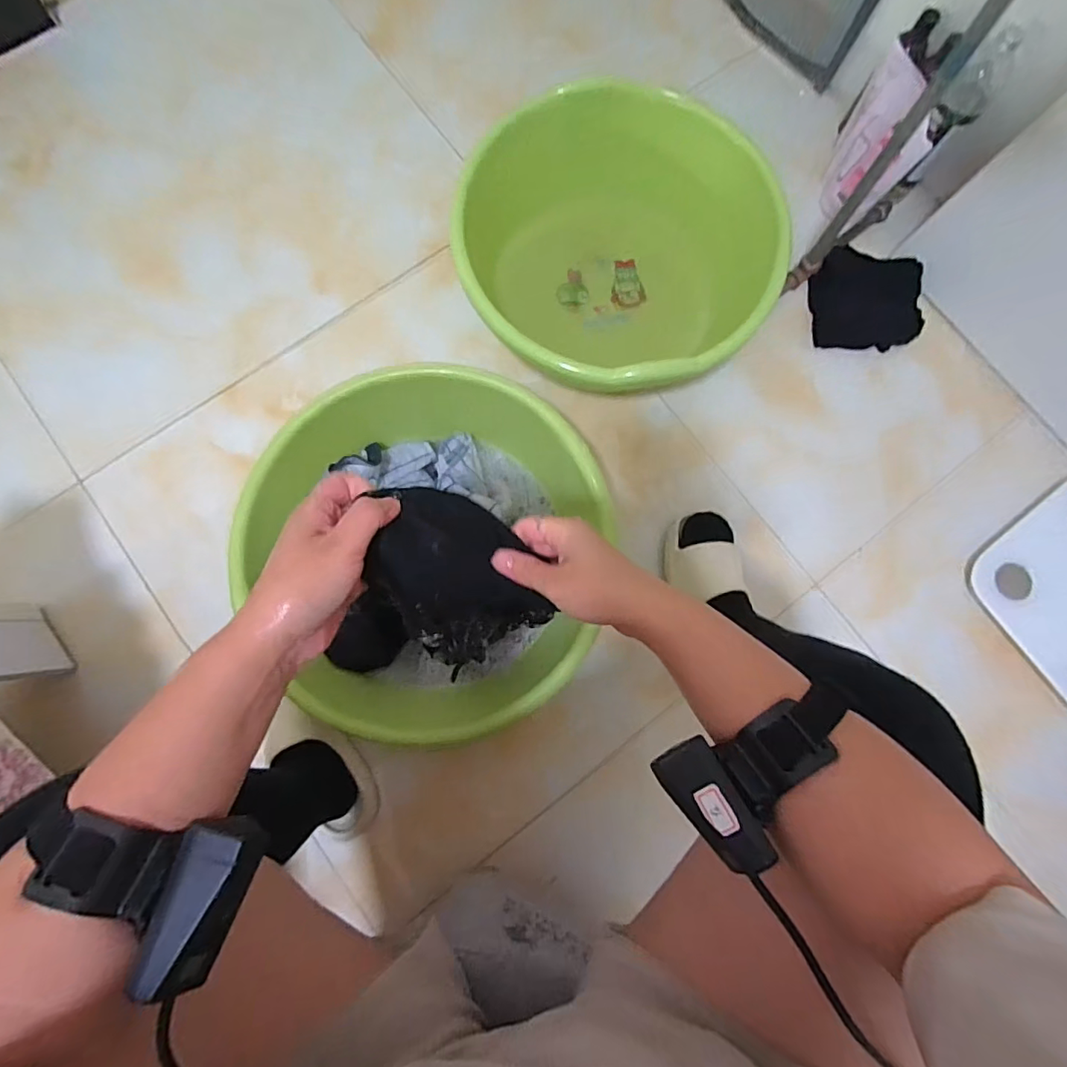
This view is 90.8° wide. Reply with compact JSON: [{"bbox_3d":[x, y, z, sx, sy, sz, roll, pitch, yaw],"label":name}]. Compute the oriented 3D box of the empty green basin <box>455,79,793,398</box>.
[{"bbox_3d":[0.111,-0.413,0.798,0.430,0.202,0.404,0,81,-2],"label":"empty green basin"}]

